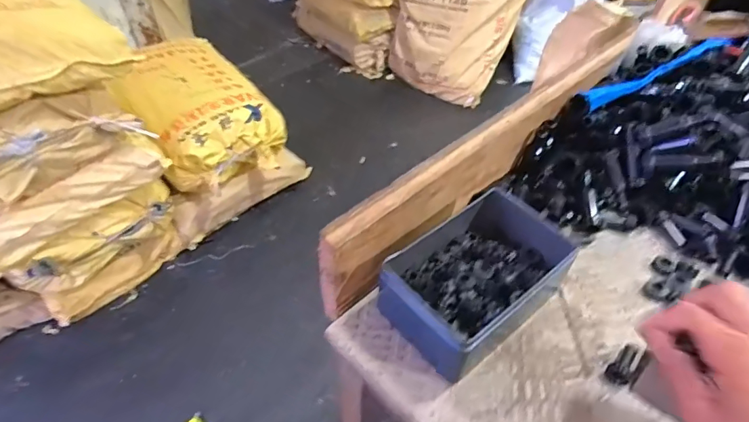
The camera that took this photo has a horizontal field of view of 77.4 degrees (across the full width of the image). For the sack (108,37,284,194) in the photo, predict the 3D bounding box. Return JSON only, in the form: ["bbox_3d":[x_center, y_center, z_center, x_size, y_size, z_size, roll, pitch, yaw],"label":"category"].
[{"bbox_3d":[-0.563,-0.334,1.478,0.375,0.198,0.541,-29,54,-25],"label":"sack"}]

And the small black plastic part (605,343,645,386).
[{"bbox_3d":[0.203,0.120,0.374,0.042,0.013,0.017,-33,56,-28],"label":"small black plastic part"}]

